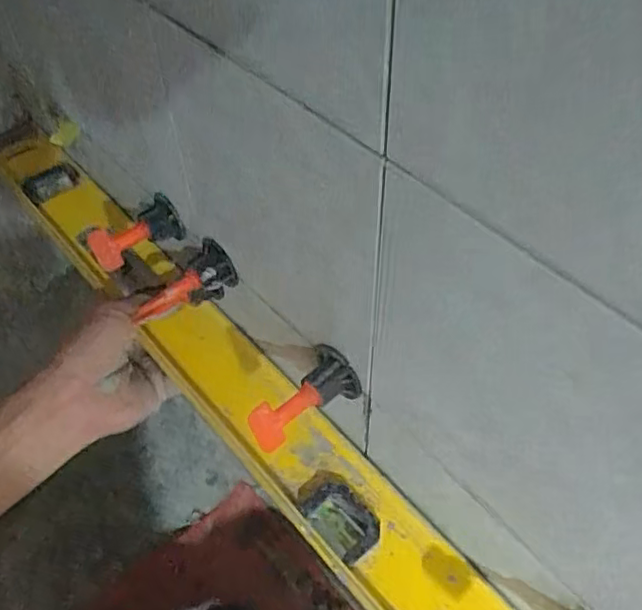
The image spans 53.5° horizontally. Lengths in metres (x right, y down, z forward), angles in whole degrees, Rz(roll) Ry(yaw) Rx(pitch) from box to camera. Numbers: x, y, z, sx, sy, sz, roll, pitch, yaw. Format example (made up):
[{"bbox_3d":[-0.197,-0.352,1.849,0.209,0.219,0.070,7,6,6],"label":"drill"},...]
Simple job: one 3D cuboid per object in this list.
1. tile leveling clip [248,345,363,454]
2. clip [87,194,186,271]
[{"bbox_3d":[-0.009,0.048,0.317,0.055,0.024,0.027,-37,59,-25],"label":"tile leveling clip"},{"bbox_3d":[-0.123,-0.050,0.416,0.058,0.030,0.036,-24,54,-16],"label":"clip"}]

